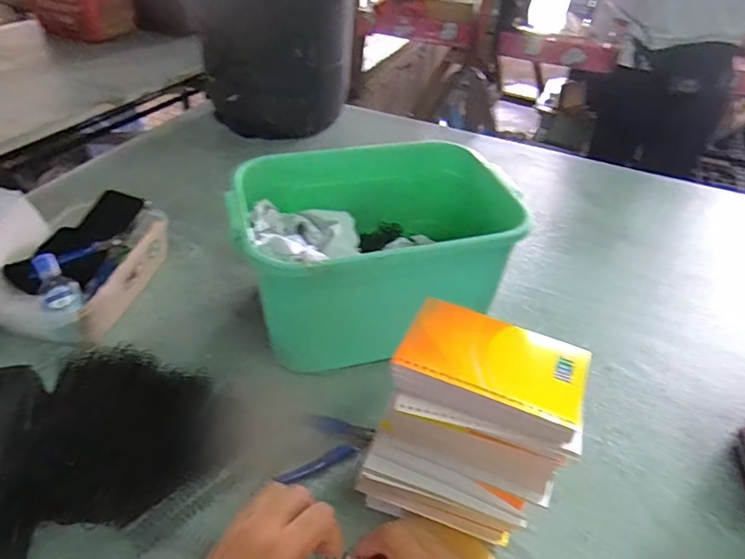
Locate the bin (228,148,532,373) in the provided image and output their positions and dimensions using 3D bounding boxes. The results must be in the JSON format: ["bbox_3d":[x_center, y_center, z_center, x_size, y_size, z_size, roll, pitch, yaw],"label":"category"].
[{"bbox_3d":[-0.004,-0.044,0.689,0.333,0.179,0.264,-9,43,-15],"label":"bin"}]

